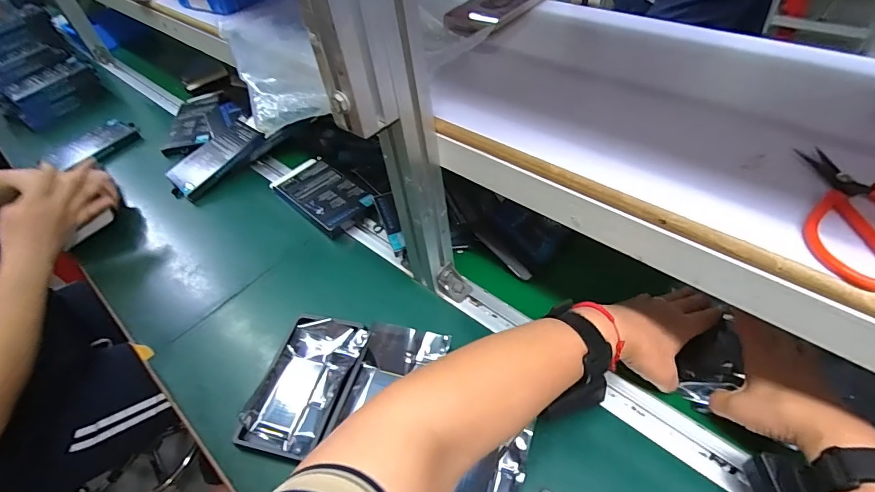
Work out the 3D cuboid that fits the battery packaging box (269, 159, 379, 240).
[{"bbox_3d":[-0.187,-0.085,0.697,0.098,0.024,0.176,-38,54,-25],"label":"battery packaging box"}]

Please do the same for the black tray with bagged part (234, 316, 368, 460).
[{"bbox_3d":[-0.144,0.149,0.487,0.100,0.022,0.157,10,50,16],"label":"black tray with bagged part"}]

